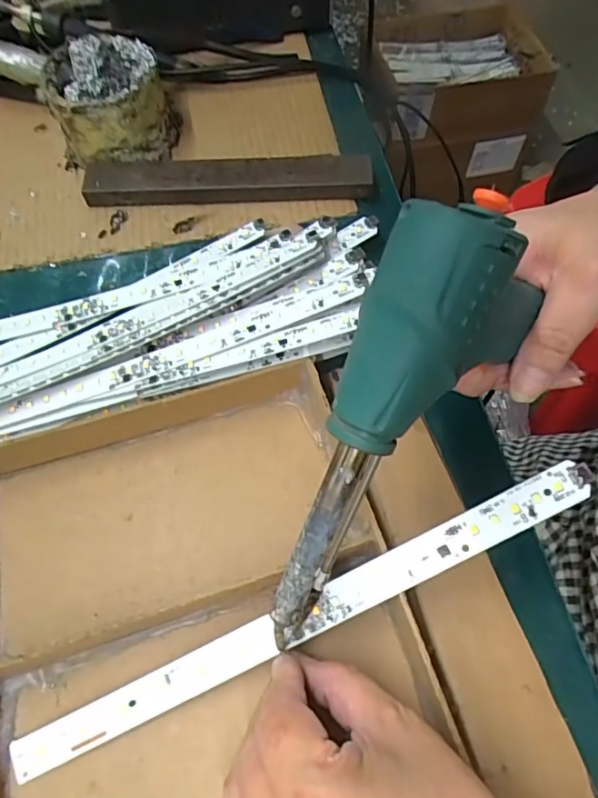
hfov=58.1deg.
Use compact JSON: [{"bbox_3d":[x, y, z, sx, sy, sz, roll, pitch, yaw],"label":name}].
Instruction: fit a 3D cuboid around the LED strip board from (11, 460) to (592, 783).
[{"bbox_3d":[-0.003,0.101,0.242,0.279,0.011,0.018,-28,66,4],"label":"LED strip board"}]

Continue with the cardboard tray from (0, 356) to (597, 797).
[{"bbox_3d":[-0.033,0.106,0.254,0.262,0.035,0.259,-17,65,-5],"label":"cardboard tray"}]

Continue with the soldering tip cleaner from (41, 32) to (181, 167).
[{"bbox_3d":[-0.140,-0.225,0.398,0.087,0.071,0.082,-15,65,-5],"label":"soldering tip cleaner"}]

